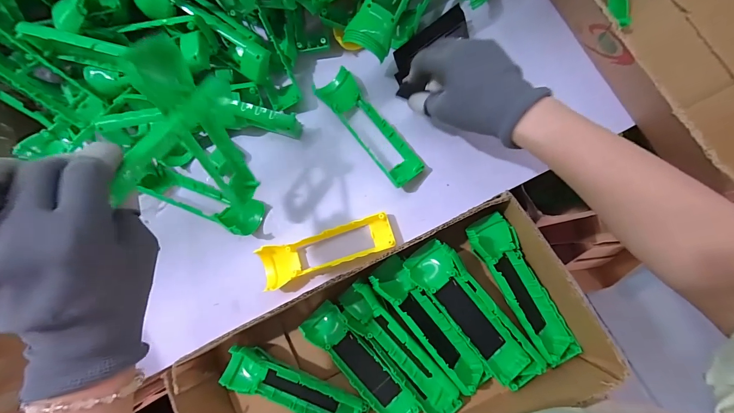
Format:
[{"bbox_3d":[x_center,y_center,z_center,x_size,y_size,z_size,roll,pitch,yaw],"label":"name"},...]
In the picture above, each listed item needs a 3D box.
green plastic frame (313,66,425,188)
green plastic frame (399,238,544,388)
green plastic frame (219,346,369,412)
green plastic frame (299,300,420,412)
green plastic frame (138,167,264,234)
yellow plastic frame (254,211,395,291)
[{"bbox_3d":[0.003,-0.093,0.377,0.044,0.026,0.156,-39,80,3],"label":"green plastic frame"},{"bbox_3d":[0.117,0.116,0.350,0.051,0.029,0.174,-41,80,2],"label":"green plastic frame"},{"bbox_3d":[-0.085,0.217,0.373,0.174,0.039,0.054,24,88,11],"label":"green plastic frame"},{"bbox_3d":[-0.008,0.190,0.389,0.049,0.033,0.163,-43,80,2],"label":"green plastic frame"},{"bbox_3d":[-0.212,-0.012,0.401,0.164,0.040,0.041,21,87,10],"label":"green plastic frame"},{"bbox_3d":[-0.049,0.054,0.378,0.164,0.031,0.051,-16,82,6],"label":"yellow plastic frame"}]

